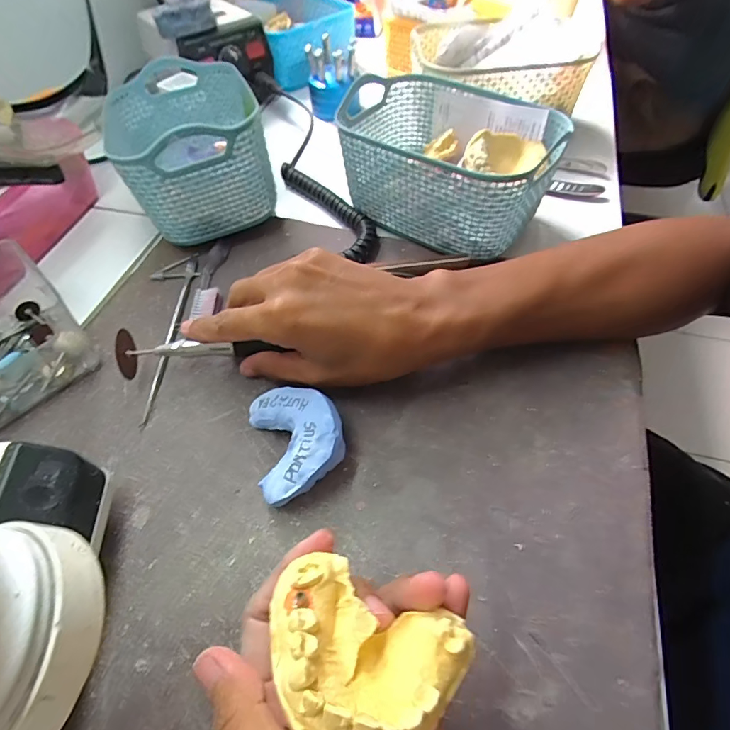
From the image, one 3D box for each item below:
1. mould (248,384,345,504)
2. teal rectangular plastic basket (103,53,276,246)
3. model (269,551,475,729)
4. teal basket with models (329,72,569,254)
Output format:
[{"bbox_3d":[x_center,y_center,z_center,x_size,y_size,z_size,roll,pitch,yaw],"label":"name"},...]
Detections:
[{"bbox_3d":[-0.039,0.043,0.260,0.050,0.033,0.068,-15,56,-7],"label":"mould"},{"bbox_3d":[-0.149,-0.191,0.391,0.107,0.097,0.172,-19,56,-10],"label":"teal rectangular plastic basket"},{"bbox_3d":[-0.003,0.102,0.154,0.068,0.026,0.052,26,37,13],"label":"model"},{"bbox_3d":[0.066,-0.166,0.375,0.164,0.081,0.117,33,63,23],"label":"teal basket with models"}]

